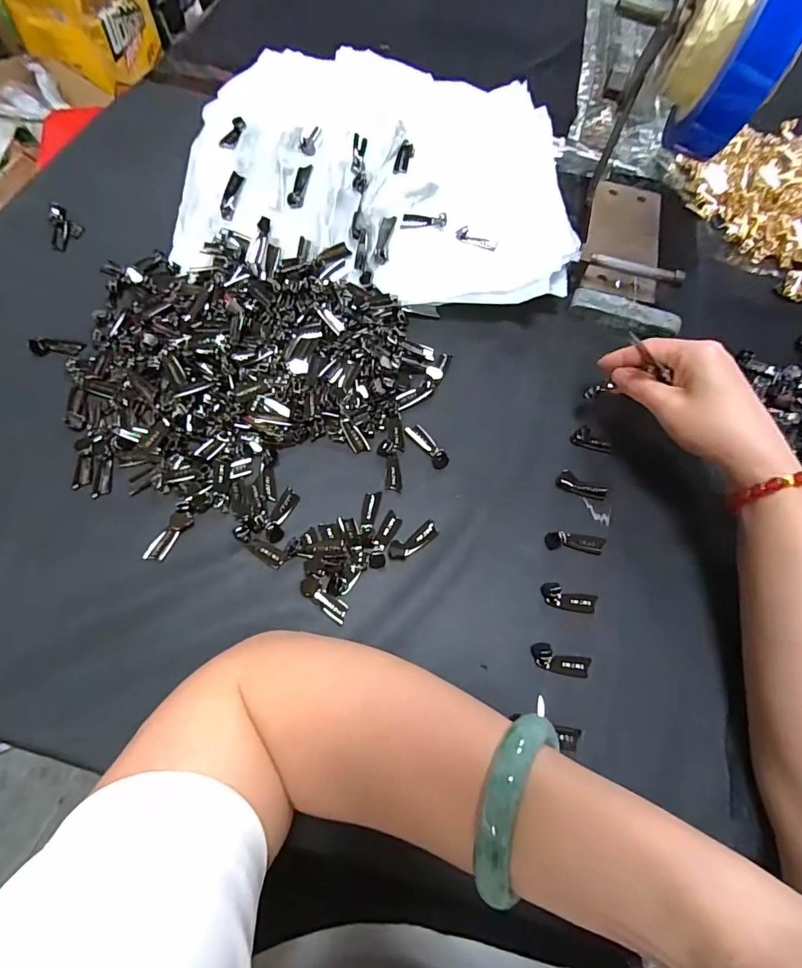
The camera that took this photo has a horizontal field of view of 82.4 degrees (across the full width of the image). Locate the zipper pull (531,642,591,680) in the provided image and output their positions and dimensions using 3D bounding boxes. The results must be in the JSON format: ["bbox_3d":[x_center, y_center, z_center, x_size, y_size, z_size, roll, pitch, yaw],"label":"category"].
[{"bbox_3d":[0.103,0.112,0.291,0.036,0.010,0.015,14,66,4],"label":"zipper pull"}]

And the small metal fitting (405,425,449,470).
[{"bbox_3d":[0.021,-0.030,0.354,0.014,0.004,0.043,-34,72,-16],"label":"small metal fitting"}]

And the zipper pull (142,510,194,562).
[{"bbox_3d":[-0.159,0.035,0.313,0.015,0.006,0.039,31,68,11],"label":"zipper pull"}]

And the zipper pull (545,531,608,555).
[{"bbox_3d":[0.125,0.042,0.327,0.041,0.004,0.013,7,66,0],"label":"zipper pull"}]

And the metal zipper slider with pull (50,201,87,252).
[{"bbox_3d":[-0.311,-0.238,0.427,0.025,0.006,0.052,-3,79,-35],"label":"metal zipper slider with pull"}]

